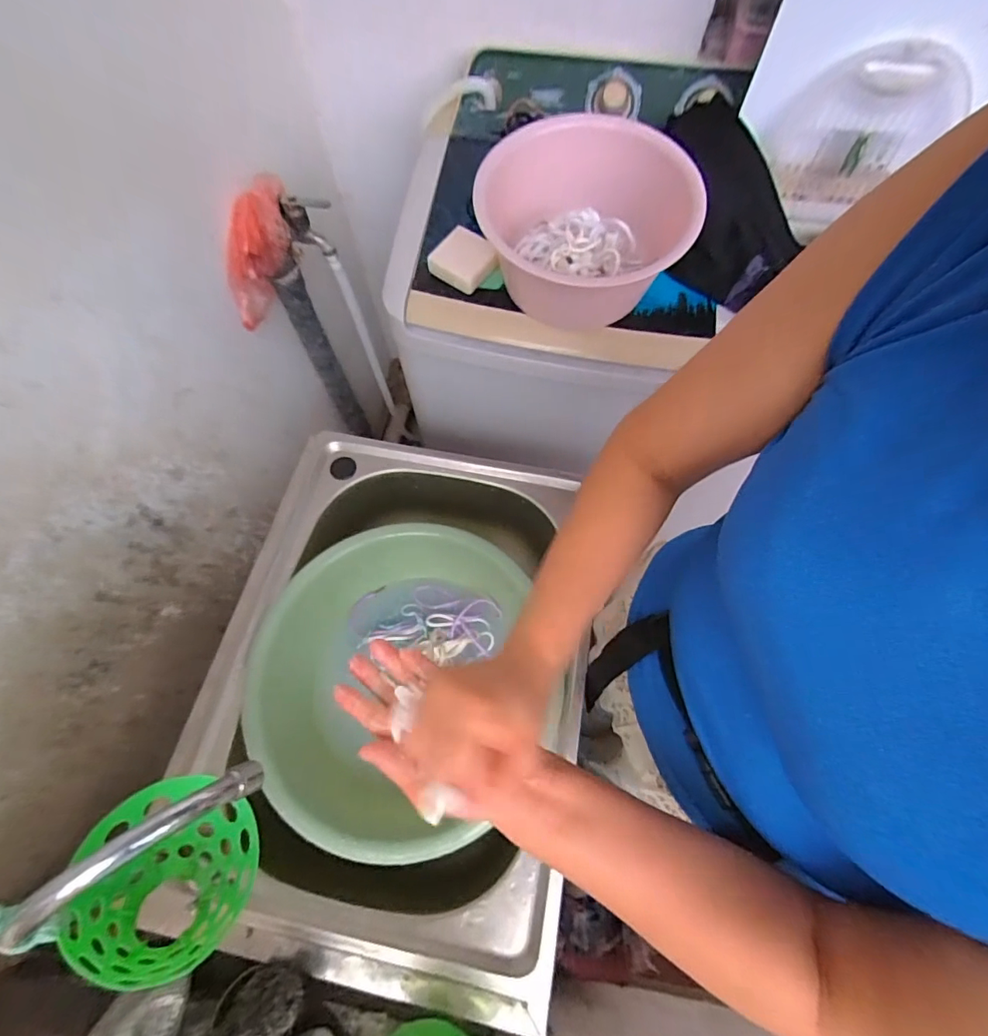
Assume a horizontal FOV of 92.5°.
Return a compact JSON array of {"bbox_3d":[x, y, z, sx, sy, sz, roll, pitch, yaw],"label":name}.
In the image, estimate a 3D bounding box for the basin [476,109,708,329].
[{"bbox_3d":[0.114,-0.368,0.610,0.239,0.133,0.243,-25,69,-10],"label":"basin"}]

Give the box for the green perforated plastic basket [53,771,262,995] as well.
[{"bbox_3d":[-0.260,0.285,0.387,0.114,0.114,0.125,-11,67,-4],"label":"green perforated plastic basket"}]

